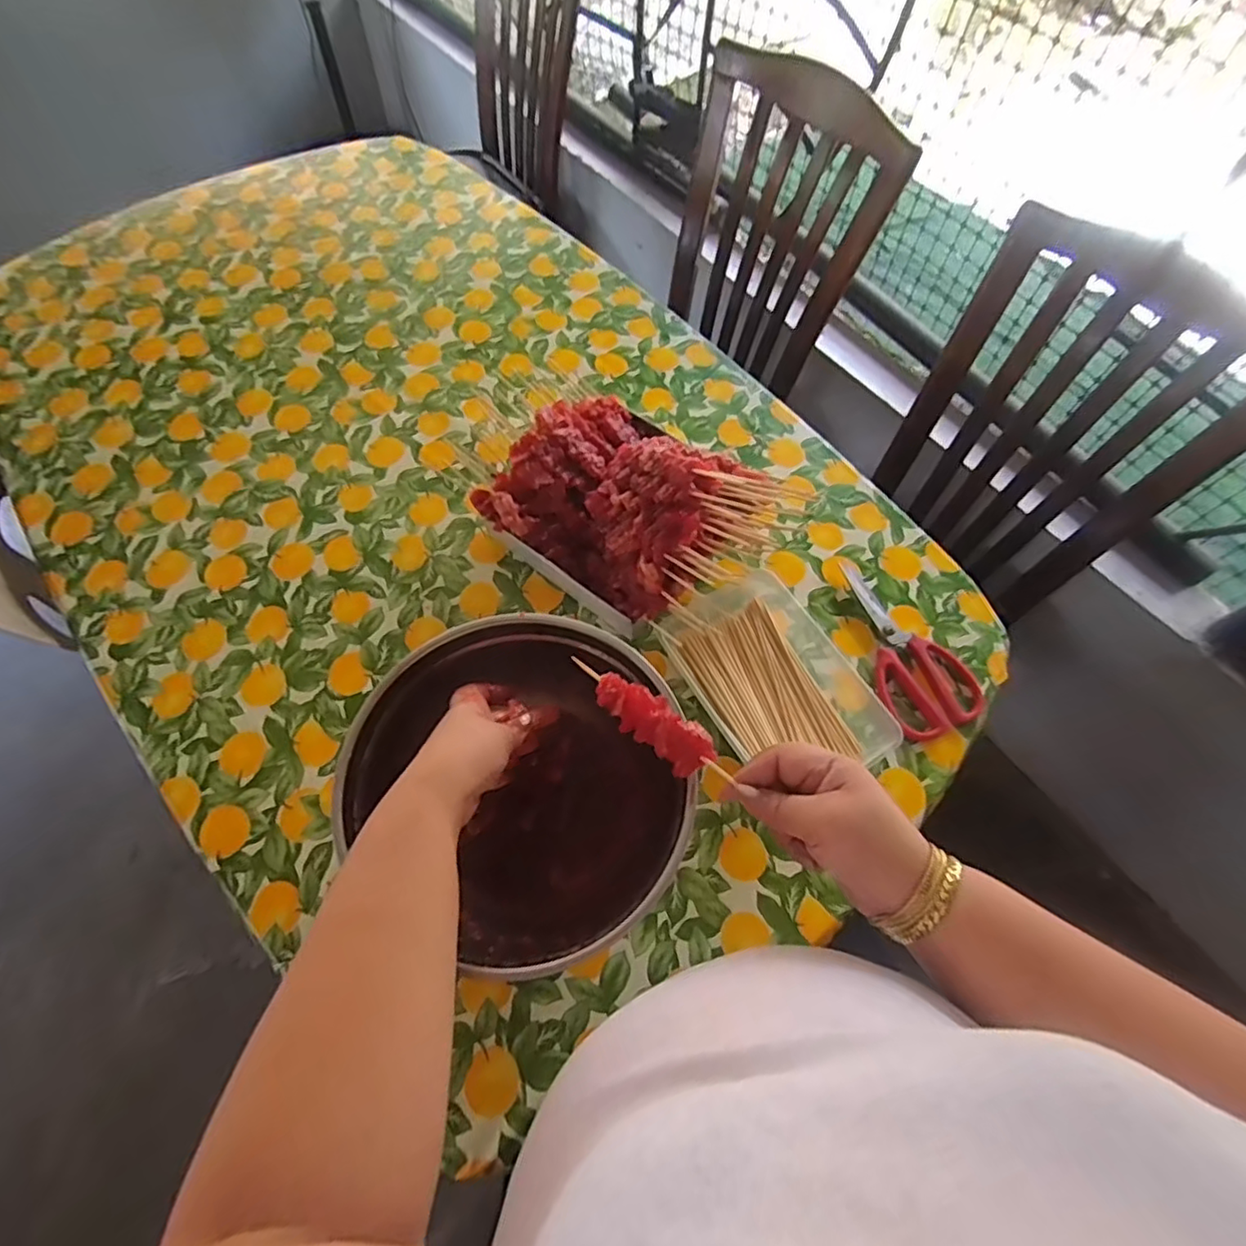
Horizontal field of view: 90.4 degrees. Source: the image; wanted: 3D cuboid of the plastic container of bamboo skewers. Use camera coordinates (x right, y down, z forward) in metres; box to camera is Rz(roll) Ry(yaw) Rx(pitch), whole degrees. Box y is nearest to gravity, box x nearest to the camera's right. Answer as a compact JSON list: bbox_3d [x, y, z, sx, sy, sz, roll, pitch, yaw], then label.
[{"bbox_3d":[0.156,0.058,0.643,0.167,0.054,0.238,-29,68,-14],"label":"plastic container of bamboo skewers"}]

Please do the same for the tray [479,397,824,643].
[{"bbox_3d":[0.015,-0.150,0.688,0.267,0.157,0.245,36,68,15],"label":"tray"}]

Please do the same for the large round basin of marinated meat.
[{"bbox_3d":[-0.082,0.131,0.540,0.254,0.126,0.243,1,64,-1],"label":"large round basin of marinated meat"}]

